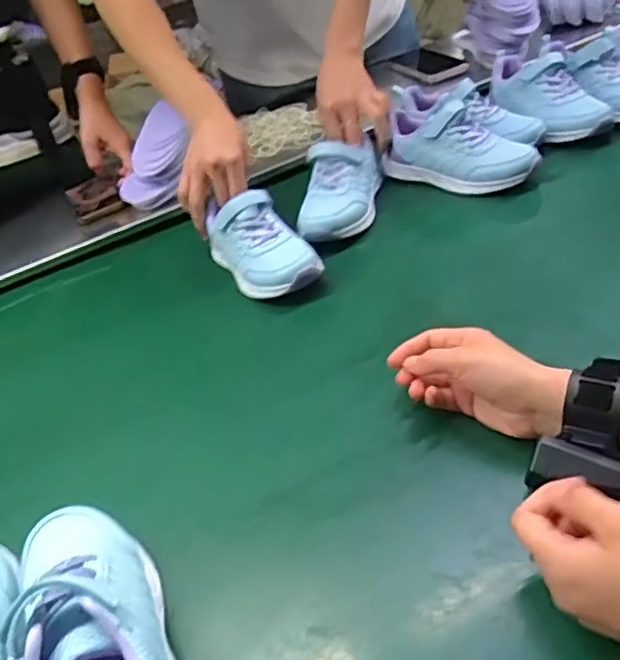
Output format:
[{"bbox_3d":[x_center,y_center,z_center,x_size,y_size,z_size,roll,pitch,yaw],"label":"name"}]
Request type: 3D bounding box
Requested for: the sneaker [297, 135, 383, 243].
[{"bbox_3d":[0.038,-0.172,0.747,0.079,0.093,0.155,5,36,13],"label":"sneaker"}]

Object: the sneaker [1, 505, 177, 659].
[{"bbox_3d":[-0.131,0.183,0.378,0.081,0.082,0.192,-18,37,-18],"label":"sneaker"}]

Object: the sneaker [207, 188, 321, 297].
[{"bbox_3d":[-0.054,-0.096,0.697,0.082,0.092,0.166,-20,37,-21],"label":"sneaker"}]

